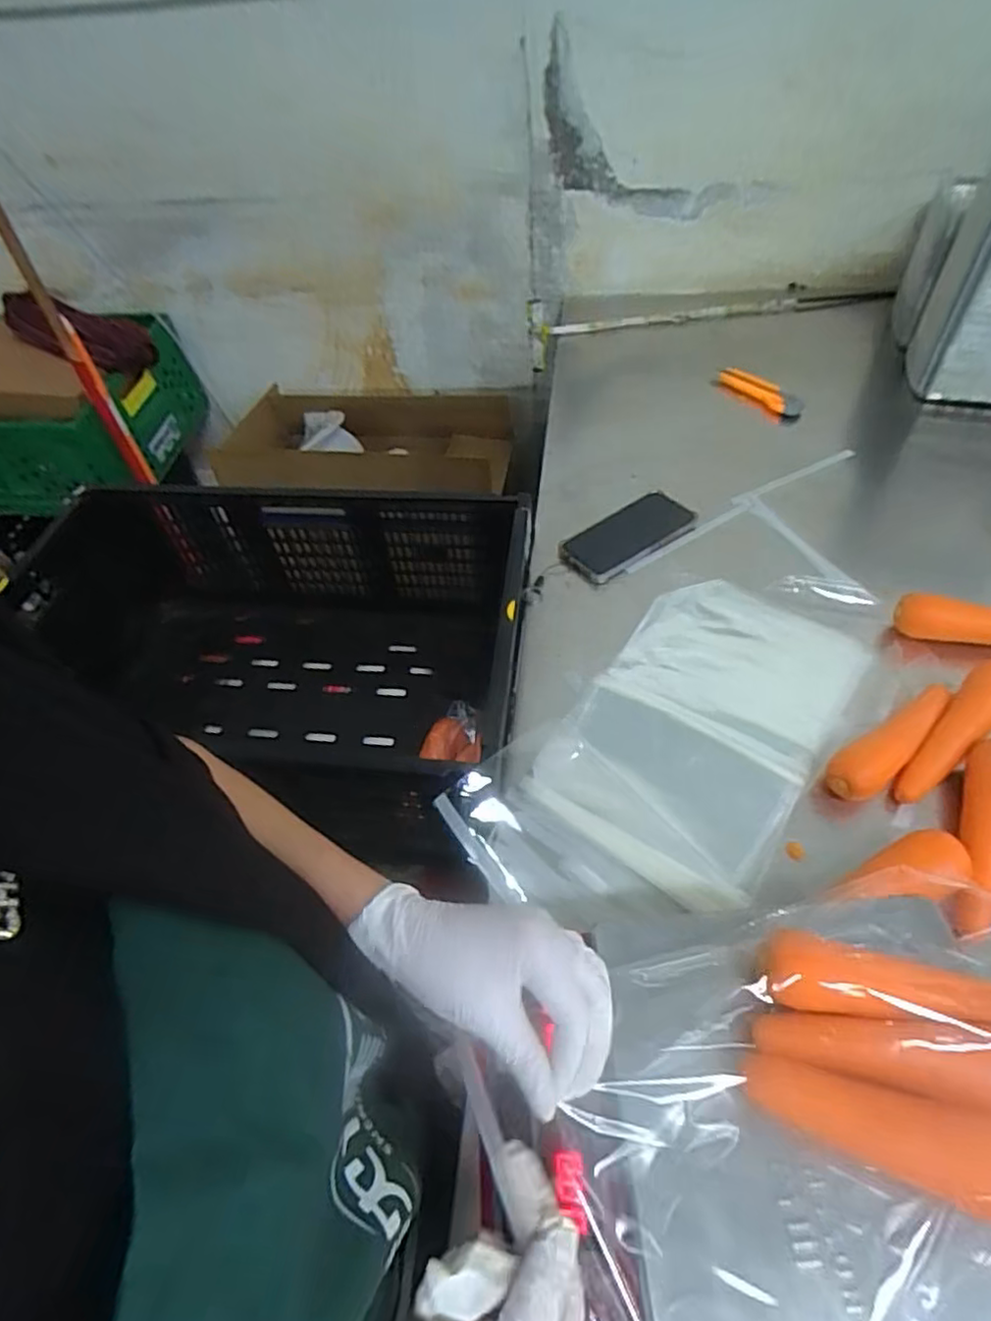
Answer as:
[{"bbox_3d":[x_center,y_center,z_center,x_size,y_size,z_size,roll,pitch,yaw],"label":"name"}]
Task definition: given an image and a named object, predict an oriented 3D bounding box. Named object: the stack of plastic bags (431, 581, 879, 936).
[{"bbox_3d":[0.191,0.049,0.612,0.220,0.036,0.458,33,60,28],"label":"stack of plastic bags"}]

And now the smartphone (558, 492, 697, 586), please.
[{"bbox_3d":[0.160,-0.151,0.798,0.163,0.018,0.083,-33,55,-20],"label":"smartphone"}]

